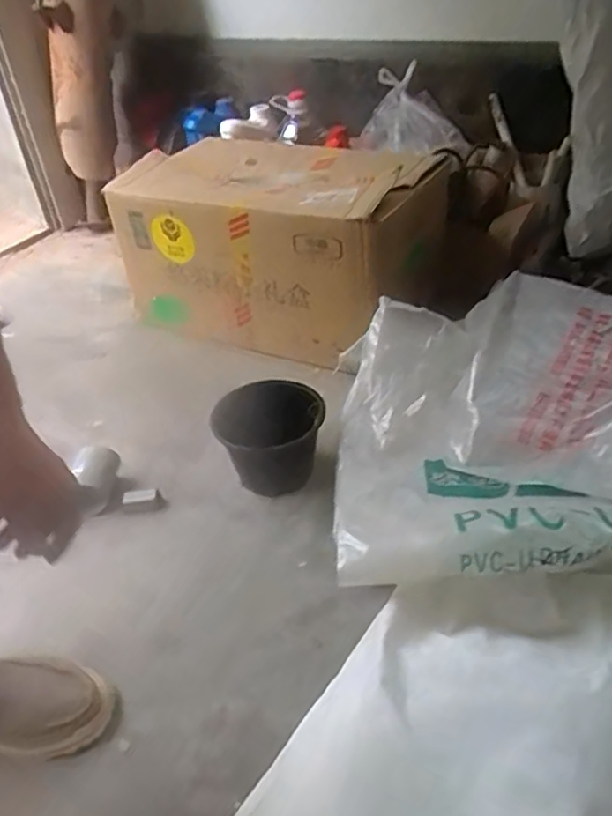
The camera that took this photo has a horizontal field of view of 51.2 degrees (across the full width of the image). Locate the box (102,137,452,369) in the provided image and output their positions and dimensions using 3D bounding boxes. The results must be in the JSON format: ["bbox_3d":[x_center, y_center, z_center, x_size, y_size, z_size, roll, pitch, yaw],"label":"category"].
[{"bbox_3d":[-0.049,-0.340,1.329,0.571,0.320,0.411,16,44,26],"label":"box"}]

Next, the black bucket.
[{"bbox_3d":[-0.052,0.049,0.986,0.145,0.120,0.142,-4,38,3],"label":"black bucket"}]

